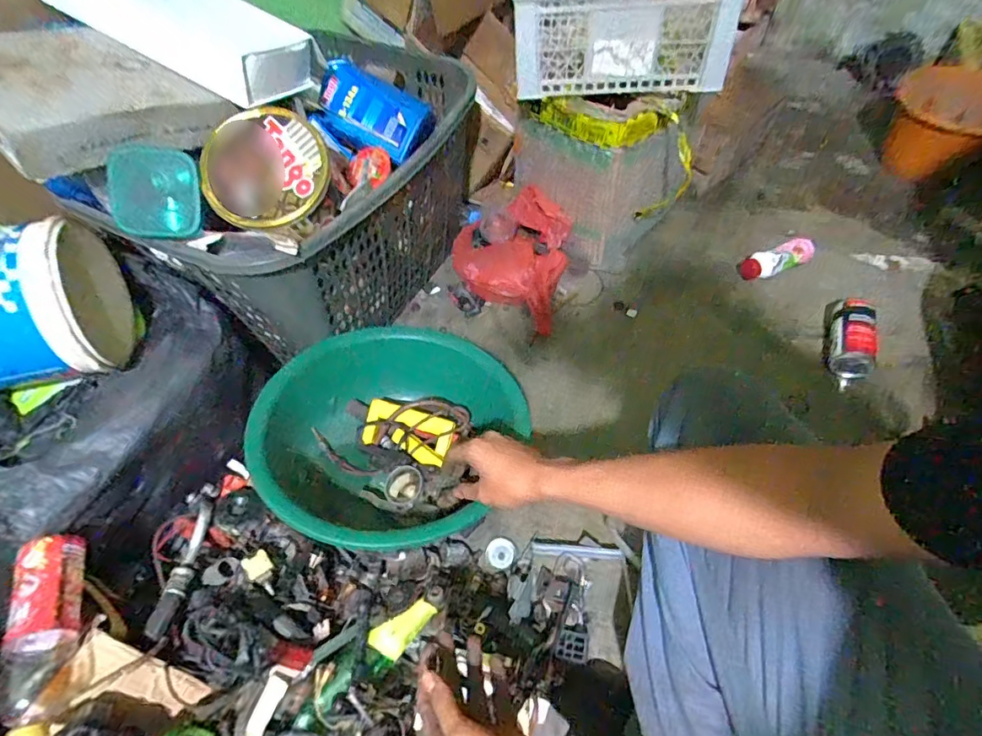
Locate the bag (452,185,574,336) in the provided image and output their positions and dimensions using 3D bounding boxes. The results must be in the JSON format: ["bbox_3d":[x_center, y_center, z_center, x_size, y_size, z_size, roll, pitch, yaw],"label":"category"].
[{"bbox_3d":[0.046,-0.228,0.979,0.259,0.121,0.200,28,61,20],"label":"bag"}]

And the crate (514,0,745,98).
[{"bbox_3d":[0.206,-0.654,0.851,0.309,0.149,0.511,2,56,4],"label":"crate"}]

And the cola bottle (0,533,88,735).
[{"bbox_3d":[-0.445,0.268,0.504,0.054,0.055,0.190,-14,56,-7],"label":"cola bottle"}]

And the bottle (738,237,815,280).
[{"bbox_3d":[0.562,-0.211,0.981,0.156,0.043,0.047,-19,57,-10],"label":"bottle"}]

